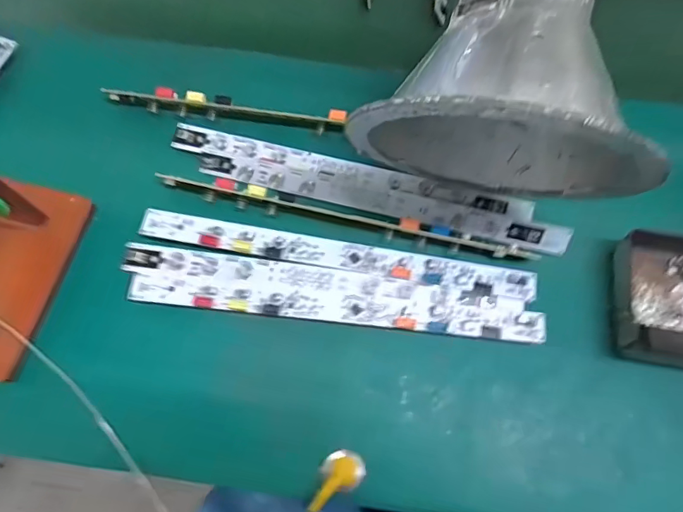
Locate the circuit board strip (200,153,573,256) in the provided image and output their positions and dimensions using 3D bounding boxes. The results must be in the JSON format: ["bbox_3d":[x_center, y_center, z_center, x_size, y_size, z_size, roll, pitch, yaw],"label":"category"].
[{"bbox_3d":[0.031,-0.041,0.359,0.284,0.006,0.023,12,70,3],"label":"circuit board strip"}]

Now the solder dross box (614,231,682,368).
[{"bbox_3d":[0.243,0.030,0.332,0.093,0.030,0.095,2,70,-1],"label":"solder dross box"}]

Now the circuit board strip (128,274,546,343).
[{"bbox_3d":[-0.003,0.038,0.331,0.290,0.005,0.021,5,70,1],"label":"circuit board strip"}]

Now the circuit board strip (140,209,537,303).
[{"bbox_3d":[-0.003,-0.001,0.345,0.288,0.006,0.023,10,70,2],"label":"circuit board strip"}]

